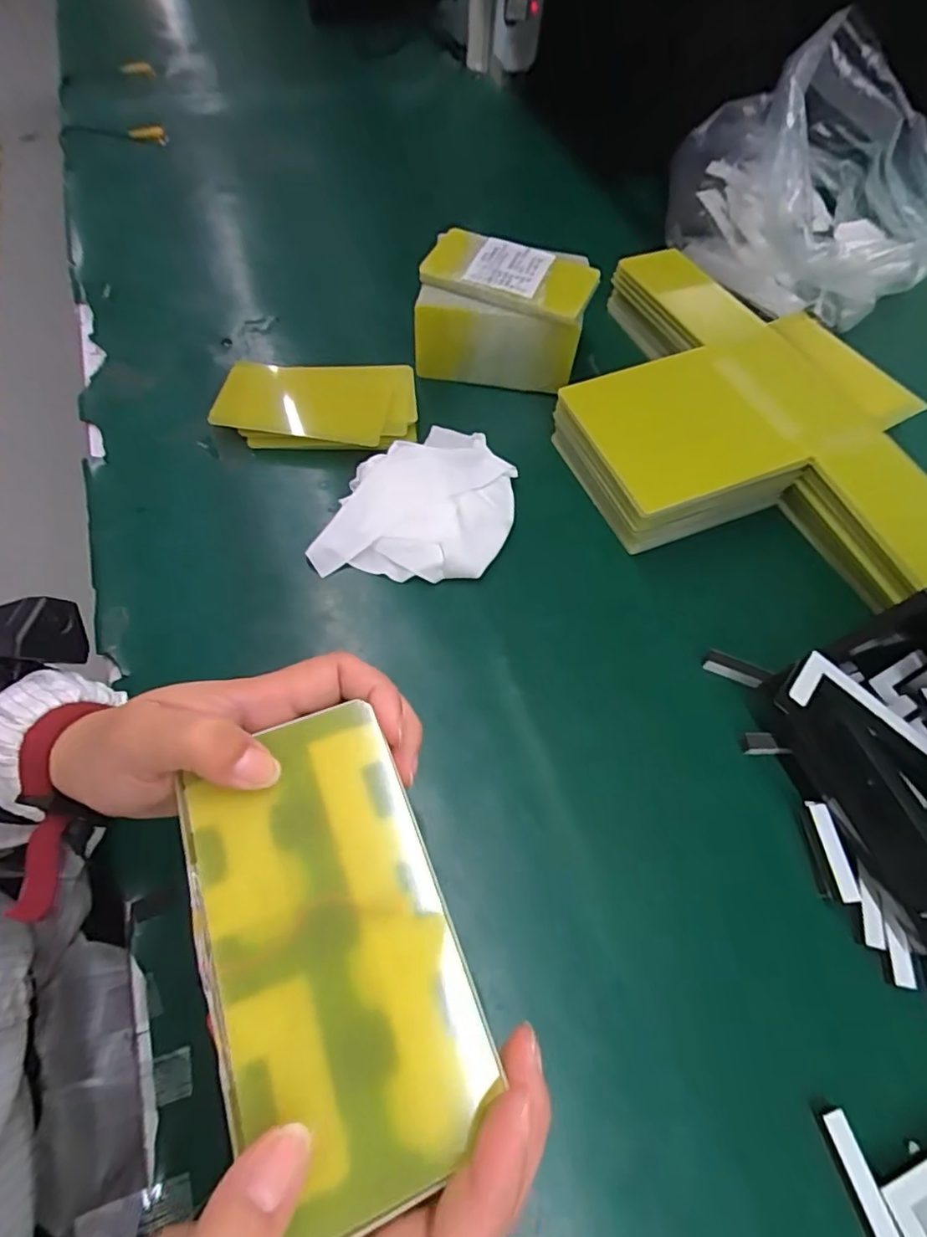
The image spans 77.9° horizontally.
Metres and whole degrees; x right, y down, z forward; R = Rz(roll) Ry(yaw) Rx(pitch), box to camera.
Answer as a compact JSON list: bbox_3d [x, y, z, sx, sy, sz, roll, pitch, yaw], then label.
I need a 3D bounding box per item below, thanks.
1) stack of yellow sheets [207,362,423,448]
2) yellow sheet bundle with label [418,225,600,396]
[{"bbox_3d":[-0.121,-0.179,0.480,0.158,0.024,0.085,-3,61,-4],"label":"stack of yellow sheets"},{"bbox_3d":[0.033,-0.262,0.498,0.137,0.085,0.075,10,61,3],"label":"yellow sheet bundle with label"}]

